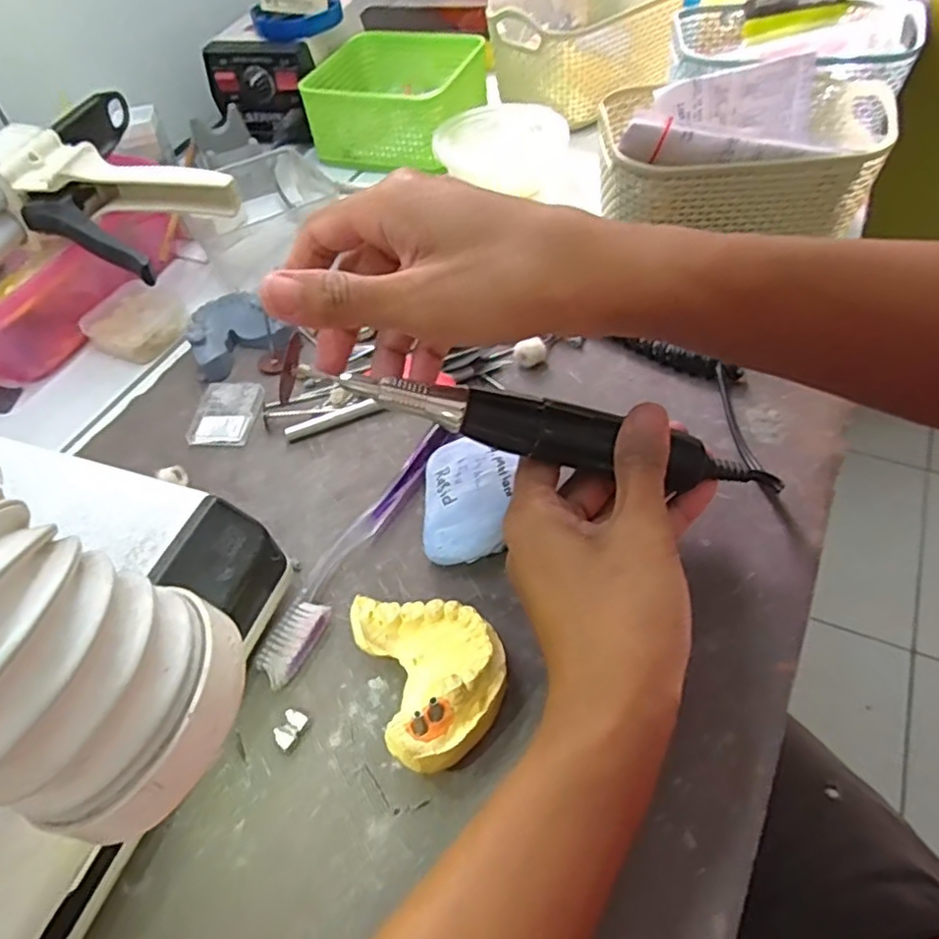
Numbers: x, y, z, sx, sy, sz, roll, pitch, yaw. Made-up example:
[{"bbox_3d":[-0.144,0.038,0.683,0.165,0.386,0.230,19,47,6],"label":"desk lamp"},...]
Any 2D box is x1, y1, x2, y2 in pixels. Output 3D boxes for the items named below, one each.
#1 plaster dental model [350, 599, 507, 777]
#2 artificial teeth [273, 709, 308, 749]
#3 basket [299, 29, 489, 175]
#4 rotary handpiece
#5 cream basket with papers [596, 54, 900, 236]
[{"bbox_3d":[-0.013,0.083,0.272,0.052,0.032,0.072,-20,53,-10],"label":"plaster dental model"},{"bbox_3d":[-0.075,0.108,0.275,0.010,0.006,0.015,22,57,21],"label":"artificial teeth"},{"bbox_3d":[-0.065,-0.329,0.586,0.135,0.060,0.142,13,54,15],"label":"basket"},{"bbox_3d":[0.044,-0.012,0.284,0.195,0.028,0.020,12,52,-8],"label":"rotary handpiece"},{"bbox_3d":[0.178,-0.208,0.436,0.165,0.087,0.131,3,52,8],"label":"cream basket with papers"}]

